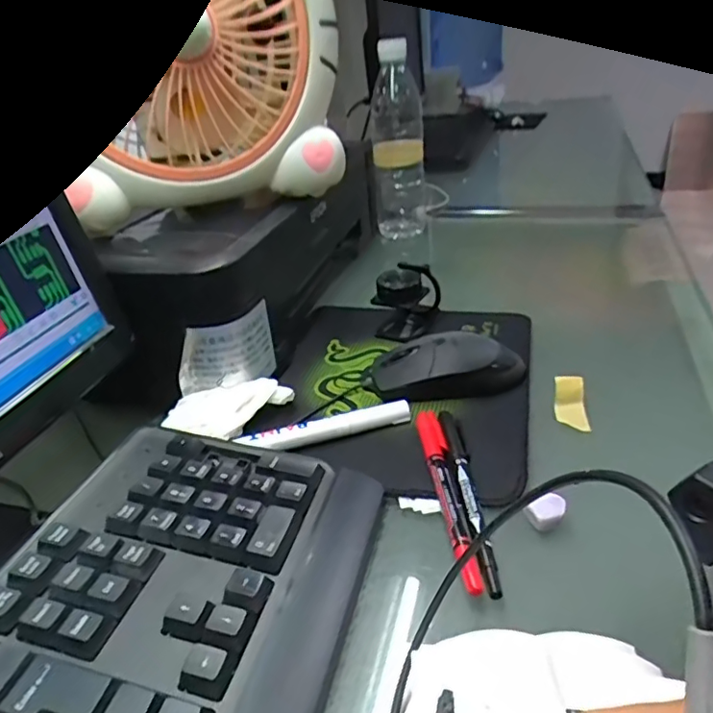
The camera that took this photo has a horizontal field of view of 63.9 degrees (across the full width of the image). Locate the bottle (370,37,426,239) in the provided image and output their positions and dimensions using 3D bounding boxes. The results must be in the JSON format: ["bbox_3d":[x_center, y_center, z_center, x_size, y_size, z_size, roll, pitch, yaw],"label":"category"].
[{"bbox_3d":[0.052,-0.257,0.709,0.065,0.222,0.077,-3,30,5],"label":"bottle"}]

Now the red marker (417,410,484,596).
[{"bbox_3d":[0.053,0.076,0.332,0.015,0.013,0.138,-7,29,-2],"label":"red marker"}]

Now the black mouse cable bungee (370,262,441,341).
[{"bbox_3d":[0.046,-0.052,0.514,0.054,0.057,0.063,2,30,14],"label":"black mouse cable bungee"}]

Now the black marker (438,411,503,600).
[{"bbox_3d":[0.064,0.076,0.332,0.011,0.008,0.139,-6,29,1],"label":"black marker"}]

